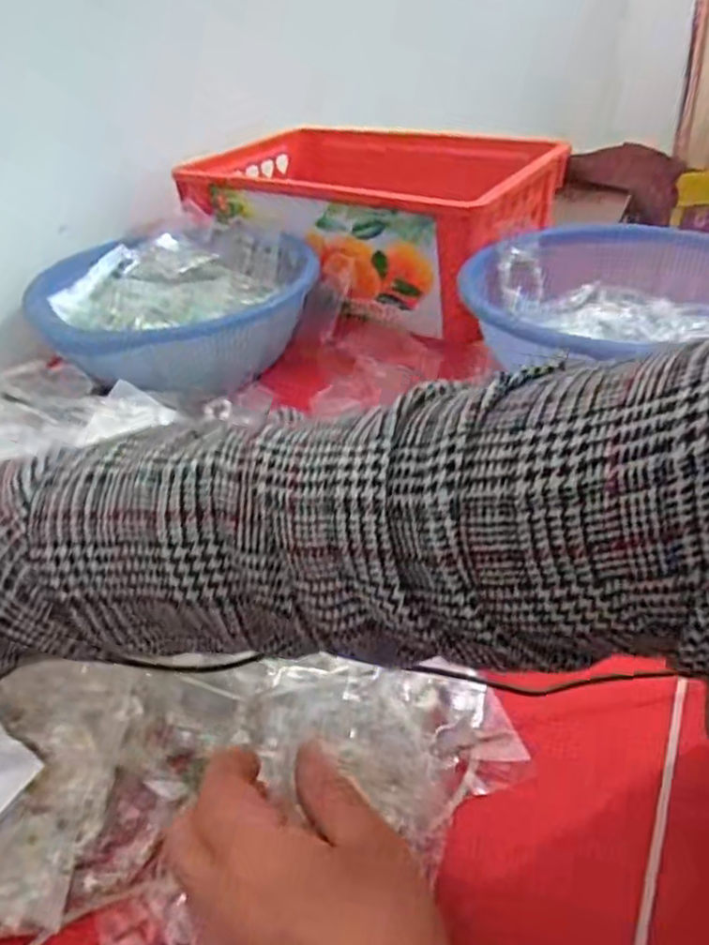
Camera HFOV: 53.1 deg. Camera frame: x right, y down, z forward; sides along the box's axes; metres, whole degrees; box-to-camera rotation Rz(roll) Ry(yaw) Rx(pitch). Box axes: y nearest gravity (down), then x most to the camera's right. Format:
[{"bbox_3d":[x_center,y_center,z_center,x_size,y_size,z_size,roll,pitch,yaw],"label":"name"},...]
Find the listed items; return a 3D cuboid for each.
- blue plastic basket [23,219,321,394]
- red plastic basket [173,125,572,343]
[{"bbox_3d":[-0.166,-0.163,0.684,0.256,0.078,0.251,-16,37,-14],"label":"blue plastic basket"},{"bbox_3d":[0.028,-0.290,0.812,0.385,0.136,0.253,12,39,24],"label":"red plastic basket"}]

